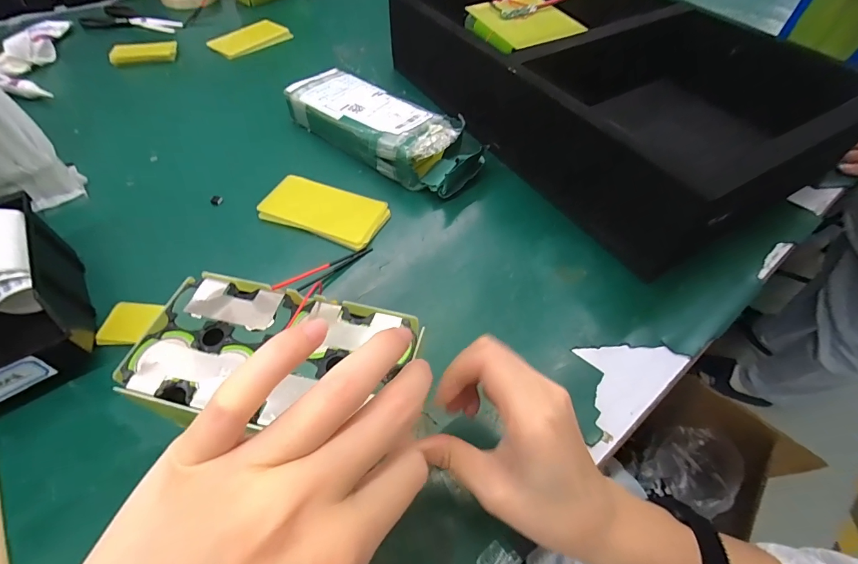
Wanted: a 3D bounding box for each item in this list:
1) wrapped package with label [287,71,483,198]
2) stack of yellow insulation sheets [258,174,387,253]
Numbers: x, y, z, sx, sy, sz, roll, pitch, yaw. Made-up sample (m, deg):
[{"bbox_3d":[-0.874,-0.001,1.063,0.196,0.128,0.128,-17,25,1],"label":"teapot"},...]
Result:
[{"bbox_3d":[-0.058,-0.209,0.518,0.282,0.055,0.113,33,60,21],"label":"wrapped package with label"},{"bbox_3d":[-0.125,-0.084,0.453,0.145,0.015,0.073,20,56,13],"label":"stack of yellow insulation sheets"}]

